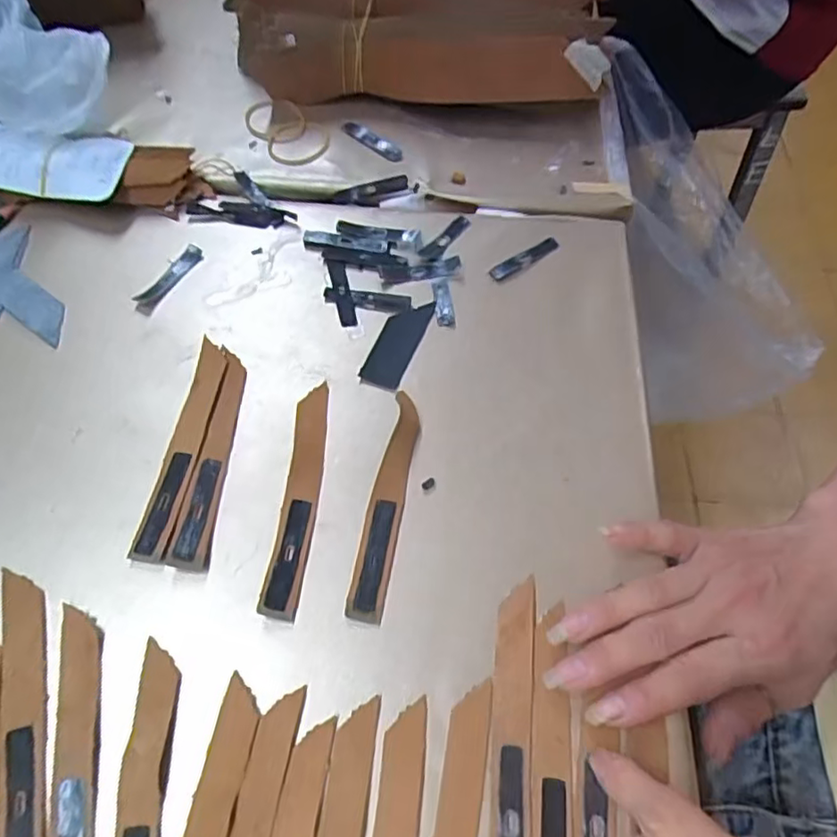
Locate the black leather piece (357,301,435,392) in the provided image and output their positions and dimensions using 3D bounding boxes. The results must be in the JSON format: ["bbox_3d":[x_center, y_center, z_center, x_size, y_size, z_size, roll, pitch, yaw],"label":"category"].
[{"bbox_3d":[-0.012,-0.044,0.363,0.022,0.004,0.064,21,61,8],"label":"black leather piece"}]

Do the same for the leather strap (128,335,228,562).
[{"bbox_3d":[-0.120,0.011,0.321,0.017,0.006,0.124,8,60,2],"label":"leather strap"}]

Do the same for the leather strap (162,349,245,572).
[{"bbox_3d":[-0.105,0.015,0.319,0.018,0.004,0.123,3,60,-1],"label":"leather strap"}]

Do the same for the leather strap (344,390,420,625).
[{"bbox_3d":[-0.015,0.038,0.308,0.017,0.013,0.119,10,60,4],"label":"leather strap"}]

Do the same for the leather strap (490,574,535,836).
[{"bbox_3d":[0.040,0.130,0.260,0.017,0.004,0.123,6,60,1],"label":"leather strap"}]

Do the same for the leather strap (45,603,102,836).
[{"bbox_3d":[-0.137,0.136,0.247,0.017,0.004,0.123,-9,61,-8],"label":"leather strap"}]

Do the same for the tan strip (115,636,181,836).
[{"bbox_3d":[-0.107,0.150,0.239,0.017,0.007,0.121,-3,60,-4],"label":"tan strip"}]

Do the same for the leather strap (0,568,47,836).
[{"bbox_3d":[-0.163,0.121,0.255,0.018,0.004,0.124,-14,61,-10],"label":"leather strap"}]

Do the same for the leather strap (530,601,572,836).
[{"bbox_3d":[0.054,0.140,0.255,0.016,0.006,0.124,5,60,1],"label":"leather strap"}]

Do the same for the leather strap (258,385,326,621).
[{"bbox_3d":[-0.059,0.037,0.310,0.018,0.006,0.121,5,60,0],"label":"leather strap"}]

